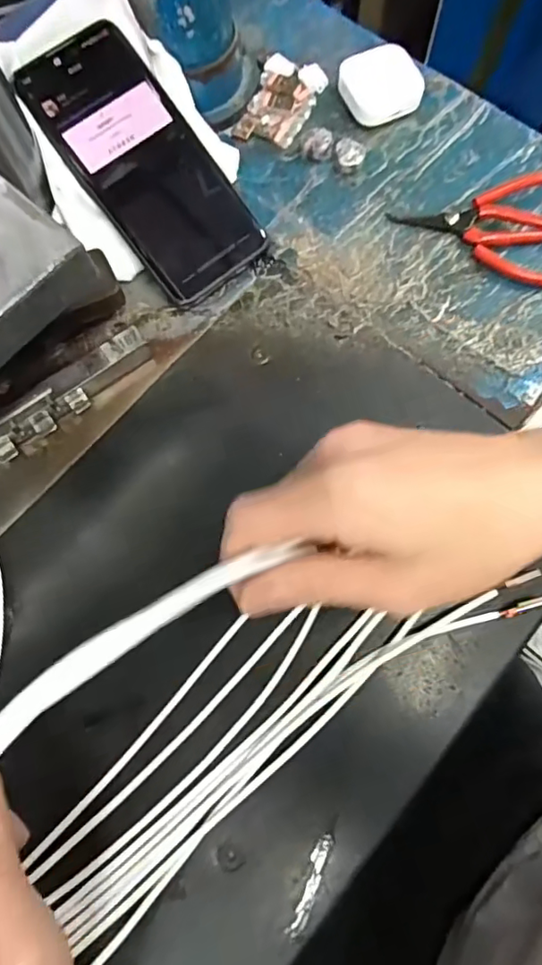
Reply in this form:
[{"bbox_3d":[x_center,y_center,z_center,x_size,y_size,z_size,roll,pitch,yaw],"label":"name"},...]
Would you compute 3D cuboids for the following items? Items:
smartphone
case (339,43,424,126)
[{"bbox_3d":[-0.075,-0.193,0.339,0.075,0.012,0.159,-38,99,-9],"label":"smartphone"},{"bbox_3d":[0.073,-0.267,0.377,0.049,0.019,0.046,-26,90,2],"label":"case"}]

